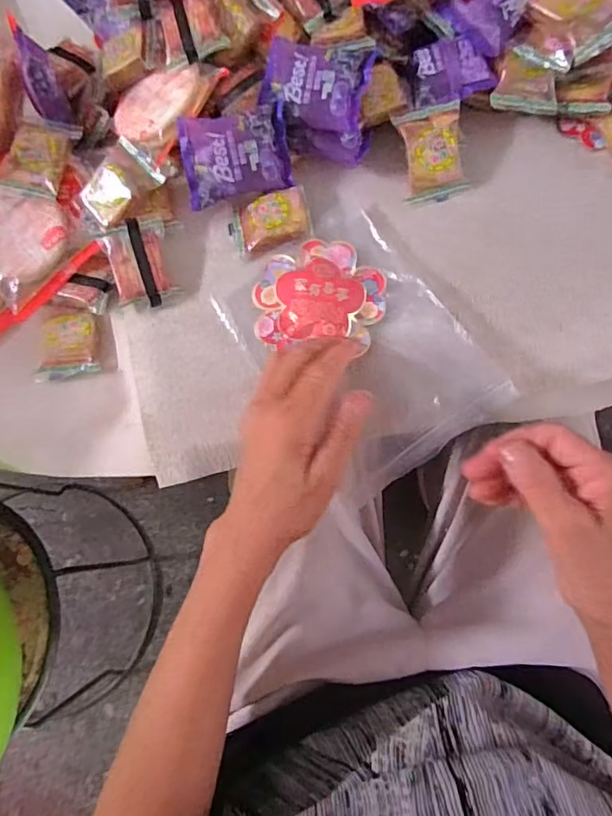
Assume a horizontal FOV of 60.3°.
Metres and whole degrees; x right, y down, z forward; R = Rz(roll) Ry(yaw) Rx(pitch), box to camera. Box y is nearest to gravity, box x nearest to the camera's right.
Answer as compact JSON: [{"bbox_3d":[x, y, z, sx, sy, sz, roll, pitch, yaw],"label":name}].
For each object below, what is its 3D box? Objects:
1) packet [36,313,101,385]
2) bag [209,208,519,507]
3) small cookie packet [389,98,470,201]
[{"bbox_3d":[-0.191,-0.052,0.420,0.048,0.012,0.056,-8,78,-2],"label":"packet"},{"bbox_3d":[0.038,-0.052,0.383,0.140,0.036,0.195,-34,80,-8],"label":"bag"},{"bbox_3d":[0.099,-0.199,0.410,0.049,0.013,0.066,-12,101,6],"label":"small cookie packet"}]

